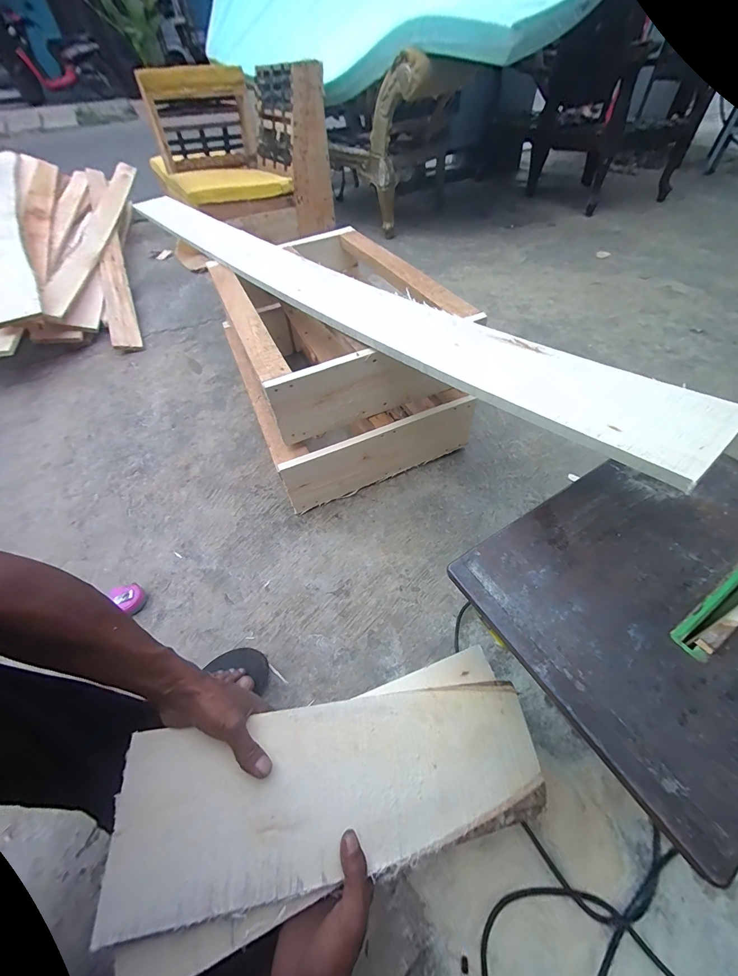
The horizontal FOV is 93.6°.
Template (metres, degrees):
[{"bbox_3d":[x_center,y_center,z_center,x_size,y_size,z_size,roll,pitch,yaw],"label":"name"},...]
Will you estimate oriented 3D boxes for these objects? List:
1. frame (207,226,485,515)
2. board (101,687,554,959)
[{"bbox_3d":[-0.105,-0.374,0.942,0.483,0.319,0.723,-22,55,-12],"label":"frame"},{"bbox_3d":[-0.019,0.326,0.387,0.454,0.012,0.148,-1,52,-15],"label":"board"}]

